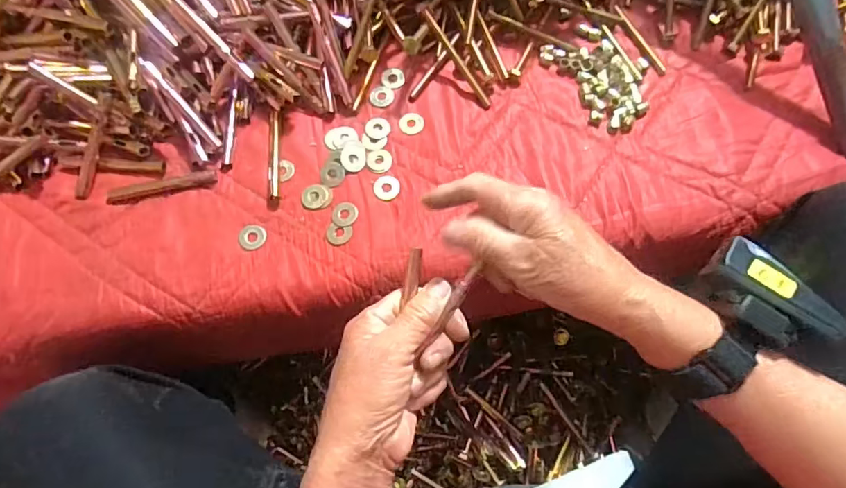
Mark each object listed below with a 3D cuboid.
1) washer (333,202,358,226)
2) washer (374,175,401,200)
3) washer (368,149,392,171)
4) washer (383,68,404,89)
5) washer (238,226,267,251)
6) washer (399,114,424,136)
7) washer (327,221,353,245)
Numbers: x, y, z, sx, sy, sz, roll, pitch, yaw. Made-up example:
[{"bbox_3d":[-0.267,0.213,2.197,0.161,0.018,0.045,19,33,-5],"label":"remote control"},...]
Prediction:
[{"bbox_3d":[-0.065,-0.025,0.430,0.022,0.004,0.022,0,72,1],"label":"washer"},{"bbox_3d":[-0.031,-0.048,0.436,0.022,0.004,0.023,0,72,1],"label":"washer"},{"bbox_3d":[-0.037,-0.073,0.448,0.021,0.004,0.021,-6,72,0],"label":"washer"},{"bbox_3d":[-0.027,-0.154,0.477,0.021,0.004,0.023,0,72,1],"label":"washer"},{"bbox_3d":[-0.141,-0.006,0.426,0.021,0.004,0.022,0,72,1],"label":"washer"},{"bbox_3d":[-0.010,-0.107,0.457,0.022,0.004,0.022,0,72,1],"label":"washer"},{"bbox_3d":[-0.069,-0.008,0.424,0.022,0.004,0.019,10,73,5],"label":"washer"}]

